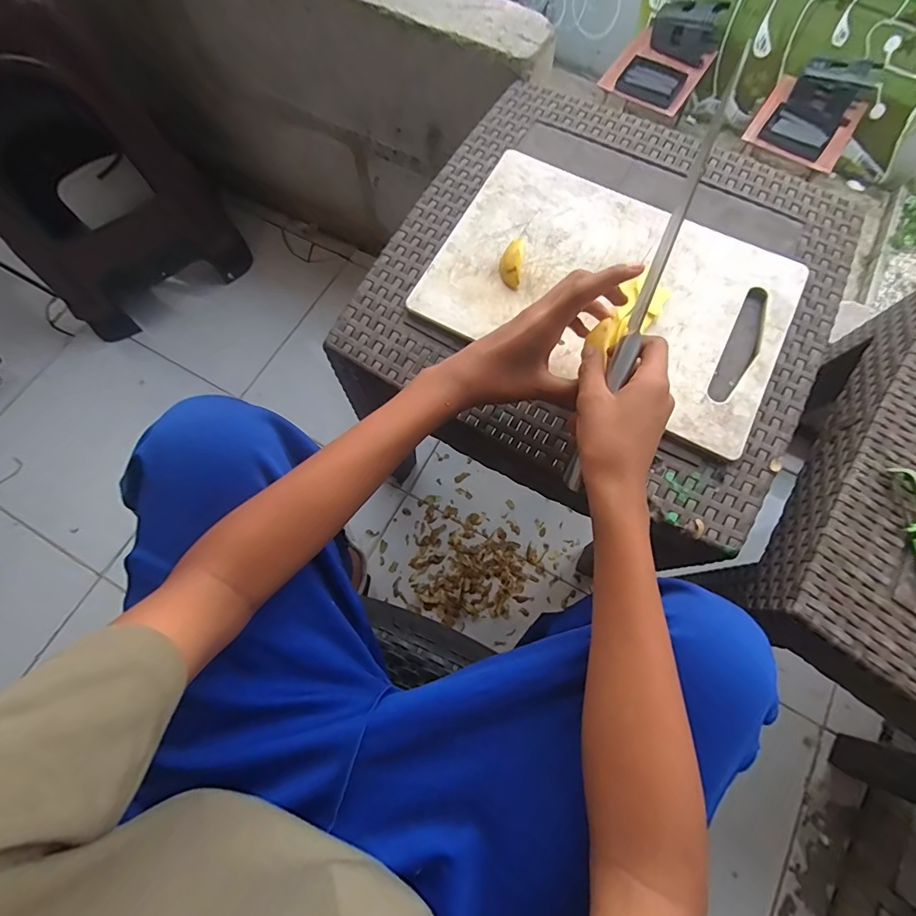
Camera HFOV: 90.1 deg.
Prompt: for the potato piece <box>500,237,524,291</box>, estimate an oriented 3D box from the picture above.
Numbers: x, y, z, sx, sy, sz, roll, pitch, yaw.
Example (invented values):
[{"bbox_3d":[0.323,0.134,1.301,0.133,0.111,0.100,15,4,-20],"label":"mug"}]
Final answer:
[{"bbox_3d":[0.054,-0.201,0.461,0.020,0.018,0.059,5,73,1],"label":"potato piece"}]

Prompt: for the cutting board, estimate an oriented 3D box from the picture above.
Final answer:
[{"bbox_3d":[0.156,-0.171,0.462,0.347,0.009,0.231,27,75,8],"label":"cutting board"}]

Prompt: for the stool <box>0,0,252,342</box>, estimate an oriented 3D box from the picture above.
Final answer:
[{"bbox_3d":[-0.657,-0.510,0.764,0.363,0.546,0.359,-33,76,-10],"label":"stool"}]

